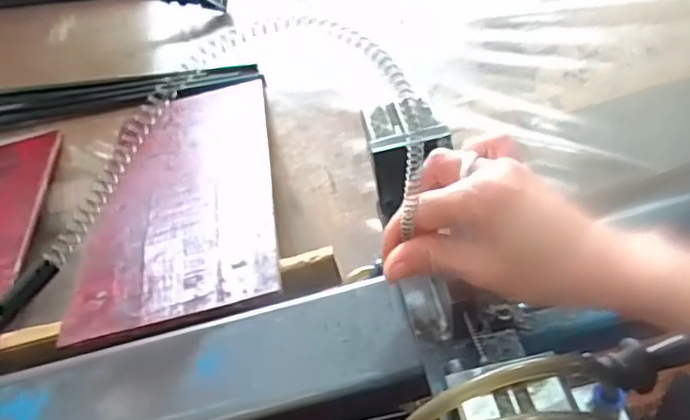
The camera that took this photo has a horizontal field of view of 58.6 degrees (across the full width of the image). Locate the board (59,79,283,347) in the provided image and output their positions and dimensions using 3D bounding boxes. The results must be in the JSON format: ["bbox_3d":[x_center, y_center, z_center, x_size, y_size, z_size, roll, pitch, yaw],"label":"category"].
[{"bbox_3d":[-0.150,-0.024,0.580,0.163,0.009,0.345,-12,39,0],"label":"board"}]

